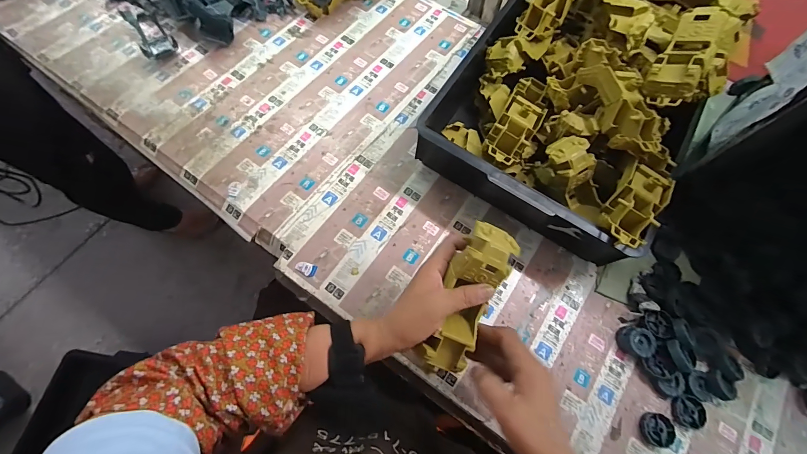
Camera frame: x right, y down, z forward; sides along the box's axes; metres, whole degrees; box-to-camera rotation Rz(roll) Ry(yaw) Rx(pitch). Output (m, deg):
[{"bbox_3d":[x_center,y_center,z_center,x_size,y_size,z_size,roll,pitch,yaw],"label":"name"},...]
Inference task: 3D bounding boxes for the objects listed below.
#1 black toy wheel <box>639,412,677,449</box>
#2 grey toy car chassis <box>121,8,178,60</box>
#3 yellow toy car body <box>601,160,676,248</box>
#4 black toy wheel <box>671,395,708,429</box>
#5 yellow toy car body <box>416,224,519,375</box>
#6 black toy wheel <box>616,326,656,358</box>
[{"bbox_3d":[0.325,0.259,0.440,0.043,0.010,0.038,20,70,5],"label":"black toy wheel"},{"bbox_3d":[-0.463,-0.356,0.631,0.058,0.028,0.107,-33,74,-13],"label":"grey toy car chassis"},{"bbox_3d":[0.299,-0.027,0.443,0.056,0.039,0.119,31,71,8],"label":"yellow toy car body"},{"bbox_3d":[0.369,0.239,0.446,0.037,0.014,0.037,1,69,-2],"label":"black toy wheel"},{"bbox_3d":[0.069,0.081,0.373,0.059,0.043,0.171,22,92,6],"label":"yellow toy car body"},{"bbox_3d":[0.316,0.155,0.468,0.039,0.023,0.039,1,69,-2],"label":"black toy wheel"}]

